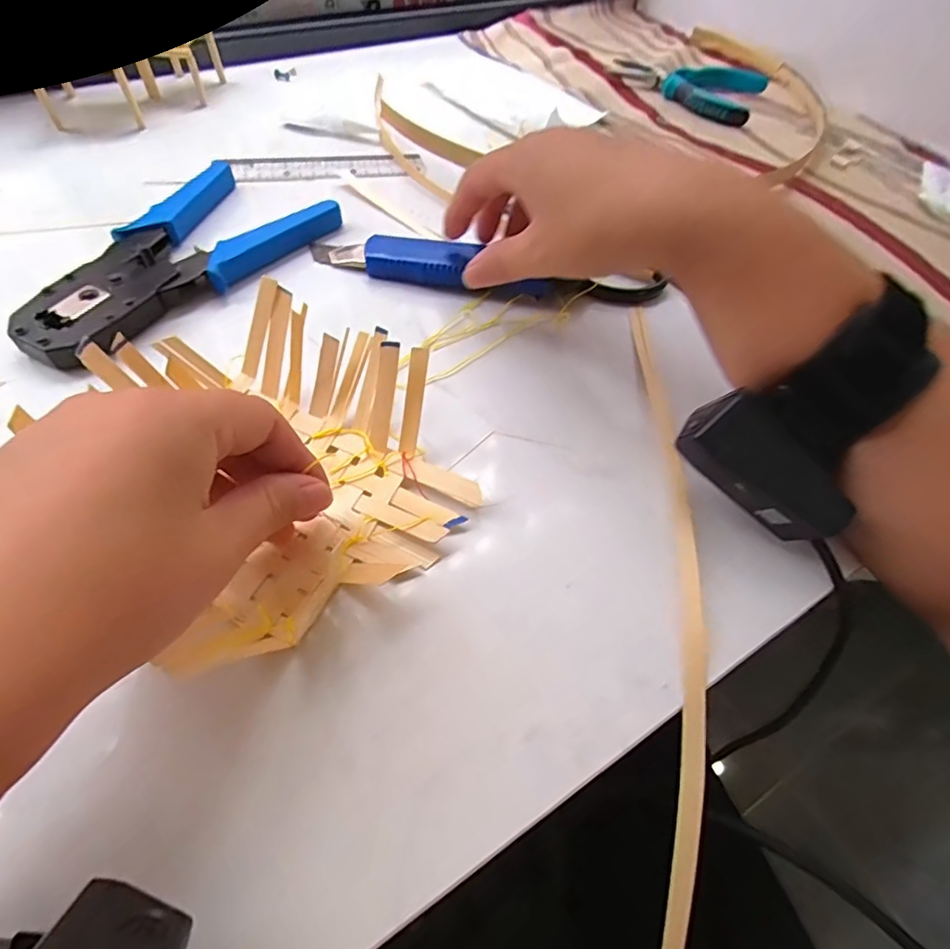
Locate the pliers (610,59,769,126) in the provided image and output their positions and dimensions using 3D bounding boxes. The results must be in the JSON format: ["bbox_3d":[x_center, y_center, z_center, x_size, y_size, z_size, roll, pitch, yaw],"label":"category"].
[{"bbox_3d":[0.220,-0.388,0.532,0.112,0.014,0.149,-37,66,-24],"label":"pliers"}]

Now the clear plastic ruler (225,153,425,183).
[{"bbox_3d":[-0.110,-0.233,0.412,0.142,0.004,0.035,-8,56,-10],"label":"clear plastic ruler"}]

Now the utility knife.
[{"bbox_3d":[-0.030,-0.132,0.338,0.153,0.015,0.033,12,56,6],"label":"utility knife"}]

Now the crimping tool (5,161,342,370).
[{"bbox_3d":[-0.186,-0.135,0.329,0.095,0.019,0.192,31,60,16],"label":"crimping tool"}]

